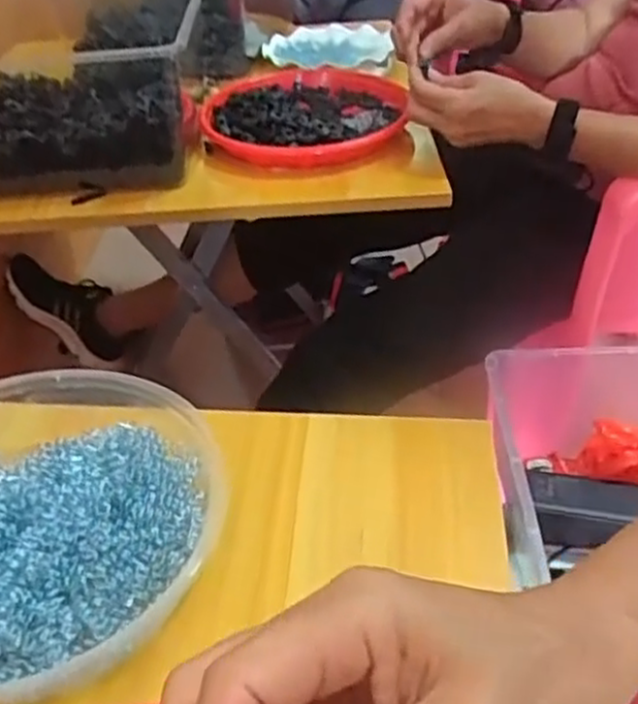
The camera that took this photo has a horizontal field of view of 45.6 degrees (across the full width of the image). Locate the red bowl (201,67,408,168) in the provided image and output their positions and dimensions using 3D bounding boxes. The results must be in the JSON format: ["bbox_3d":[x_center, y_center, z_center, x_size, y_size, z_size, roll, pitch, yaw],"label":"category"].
[{"bbox_3d":[-0.015,-0.269,0.866,0.223,0.050,0.232,-2,38,1],"label":"red bowl"}]

